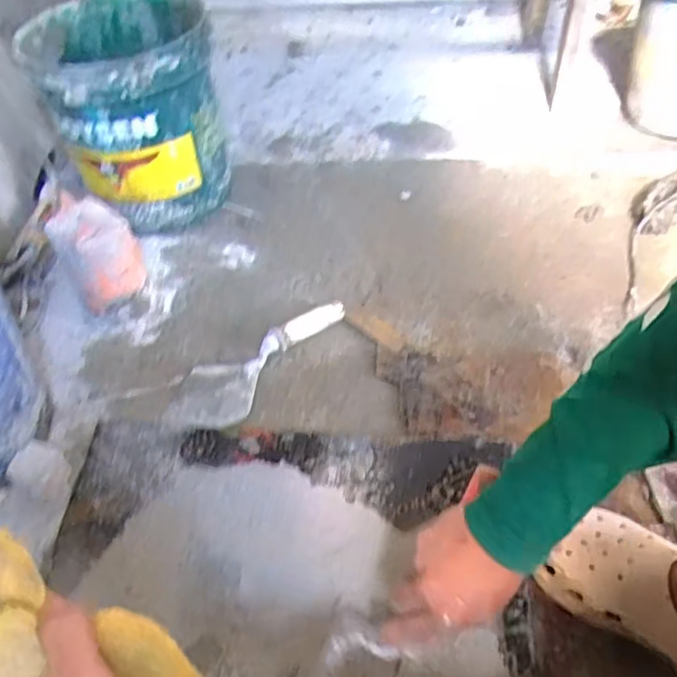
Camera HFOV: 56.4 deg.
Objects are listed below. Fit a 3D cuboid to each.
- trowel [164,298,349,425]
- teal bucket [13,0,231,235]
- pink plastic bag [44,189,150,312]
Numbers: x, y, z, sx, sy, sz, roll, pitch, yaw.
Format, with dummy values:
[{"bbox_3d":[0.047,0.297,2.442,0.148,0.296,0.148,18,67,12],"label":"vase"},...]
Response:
[{"bbox_3d":[-0.106,0.039,0.895,0.295,0.039,0.125,-20,50,-14],"label":"trowel"},{"bbox_3d":[-0.343,-0.388,1.081,0.269,0.287,0.303,-13,49,-8],"label":"teal bucket"},{"bbox_3d":[-0.348,-0.124,0.917,0.101,0.124,0.094,-32,54,-22],"label":"pink plastic bag"}]

